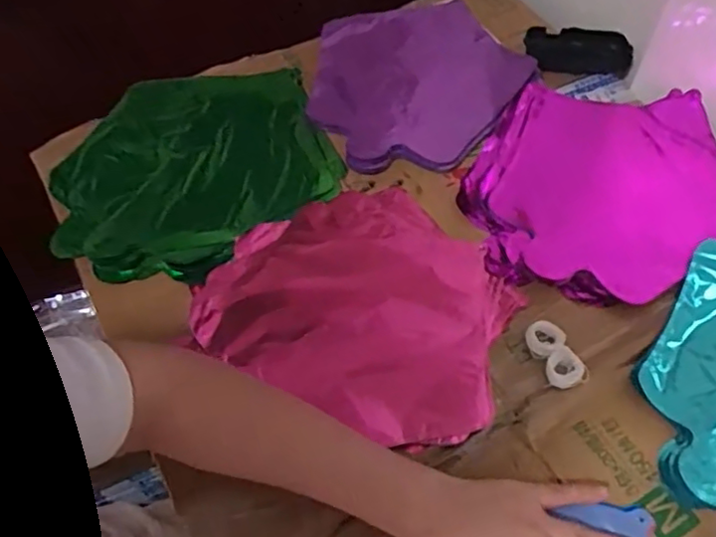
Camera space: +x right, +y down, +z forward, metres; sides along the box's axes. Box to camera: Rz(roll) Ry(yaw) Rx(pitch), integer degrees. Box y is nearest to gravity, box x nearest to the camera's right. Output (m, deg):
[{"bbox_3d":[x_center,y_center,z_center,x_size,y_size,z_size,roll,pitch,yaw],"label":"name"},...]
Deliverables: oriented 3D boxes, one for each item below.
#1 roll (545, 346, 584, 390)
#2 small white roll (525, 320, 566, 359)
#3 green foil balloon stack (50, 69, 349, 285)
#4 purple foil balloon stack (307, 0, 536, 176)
[{"bbox_3d":[0.159,0.078,0.493,0.028,0.011,0.028,-2,58,3],"label":"roll"},{"bbox_3d":[0.149,0.055,0.508,0.030,0.009,0.028,-2,58,3],"label":"small white roll"},{"bbox_3d":[-0.162,-0.098,0.618,0.261,0.027,0.238,-23,59,-10],"label":"green foil balloon stack"},{"bbox_3d":[0.058,-0.198,0.669,0.224,0.026,0.226,-24,60,-11],"label":"purple foil balloon stack"}]

